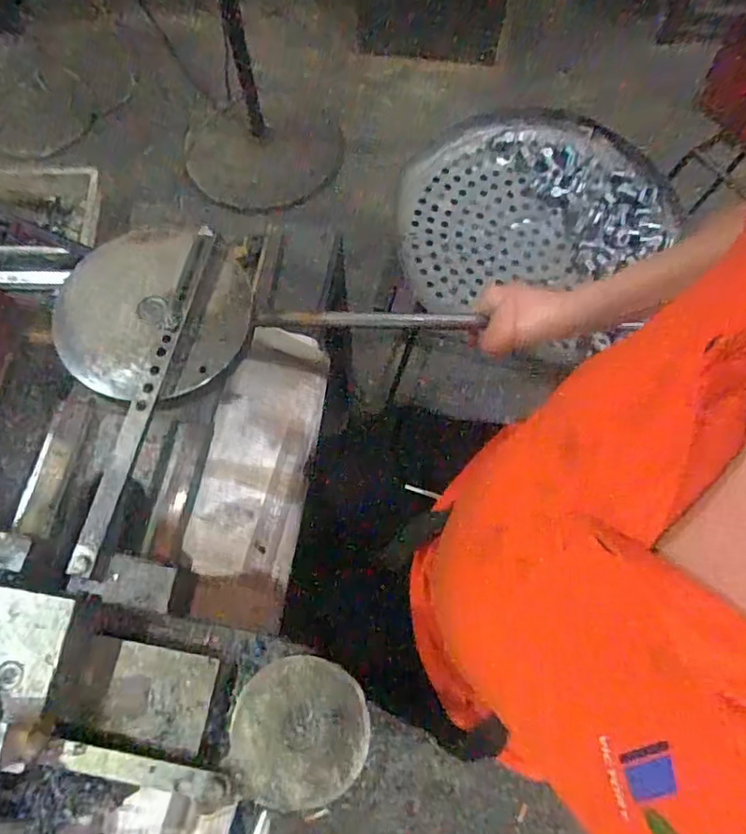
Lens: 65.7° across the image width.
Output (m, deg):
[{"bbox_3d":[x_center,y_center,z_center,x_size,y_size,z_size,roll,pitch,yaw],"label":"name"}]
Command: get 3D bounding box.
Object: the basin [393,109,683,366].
[{"bbox_3d":[0.223,-0.281,0.817,0.369,0.052,0.381,0,72,1],"label":"basin"}]

